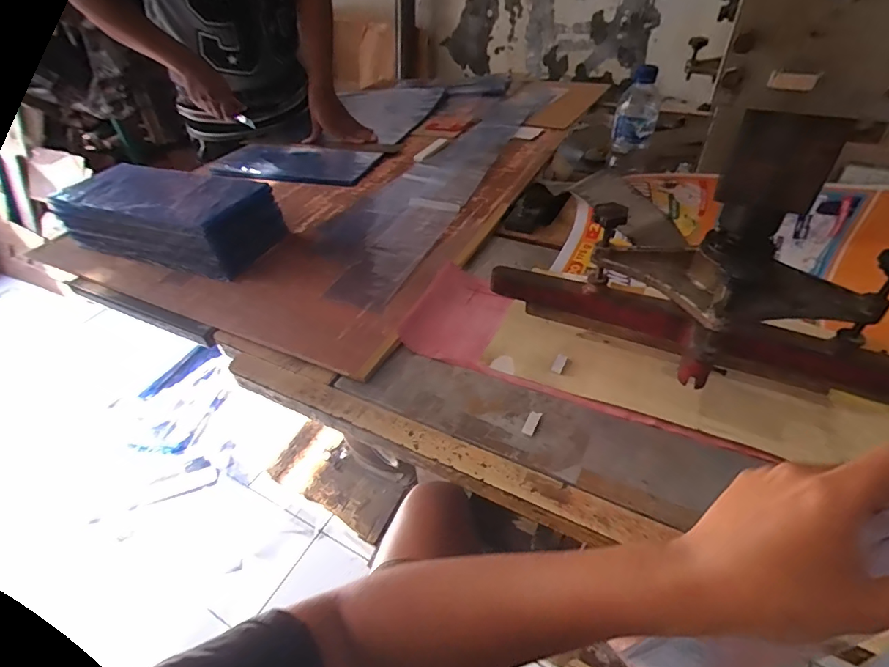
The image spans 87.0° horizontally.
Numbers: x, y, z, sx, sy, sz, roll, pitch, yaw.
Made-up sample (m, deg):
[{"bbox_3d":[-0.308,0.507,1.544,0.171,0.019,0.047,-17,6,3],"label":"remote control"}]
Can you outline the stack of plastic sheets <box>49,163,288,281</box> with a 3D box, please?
[{"bbox_3d":[-0.485,-0.209,0.841,0.362,0.122,0.180,17,47,21],"label":"stack of plastic sheets"}]

